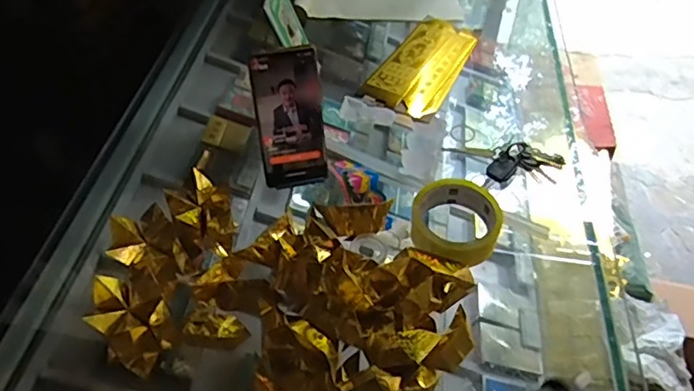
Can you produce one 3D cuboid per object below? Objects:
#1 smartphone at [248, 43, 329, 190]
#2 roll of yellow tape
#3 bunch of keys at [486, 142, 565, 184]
[{"bbox_3d":[-0.064,-0.086,0.643,0.077,0.161,0.009,-7,23,-8],"label":"smartphone"},{"bbox_3d":[0.117,0.028,0.608,0.093,0.039,0.091,1,48,-1],"label":"roll of yellow tape"},{"bbox_3d":[0.221,-0.042,0.699,0.099,0.020,0.058,-3,49,-5],"label":"bunch of keys"}]

